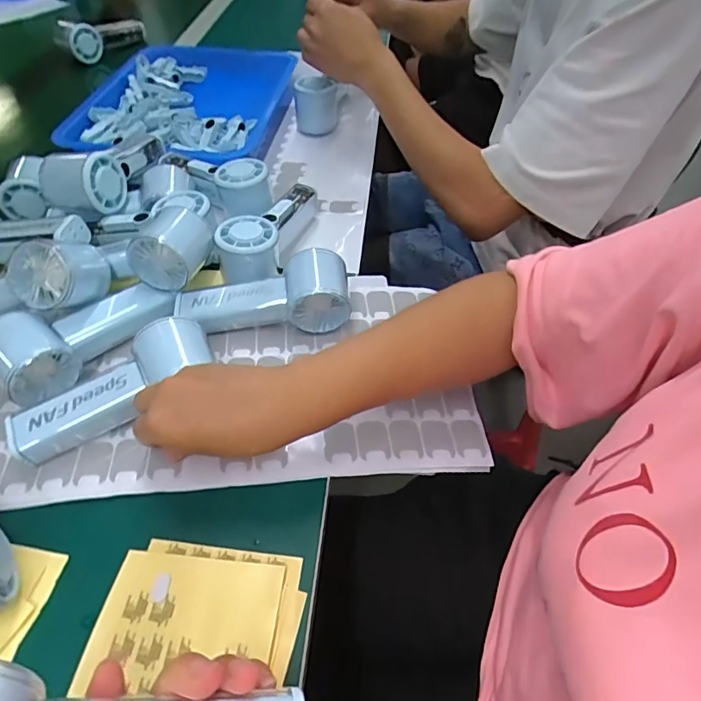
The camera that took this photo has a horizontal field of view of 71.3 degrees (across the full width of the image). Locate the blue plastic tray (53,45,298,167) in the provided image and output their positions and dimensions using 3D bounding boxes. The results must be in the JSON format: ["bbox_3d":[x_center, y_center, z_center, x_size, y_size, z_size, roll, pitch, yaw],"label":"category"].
[{"bbox_3d":[-0.234,-0.371,0.733,0.252,0.050,0.355,6,52,4],"label":"blue plastic tray"}]

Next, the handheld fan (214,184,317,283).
[{"bbox_3d":[-0.083,-0.130,0.506,0.057,0.061,0.146,10,52,7],"label":"handheld fan"}]

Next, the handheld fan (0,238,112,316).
[{"bbox_3d":[-0.285,-0.051,0.415,0.140,0.068,0.062,-18,52,4],"label":"handheld fan"}]

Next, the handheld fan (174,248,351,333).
[{"bbox_3d":[-0.078,-0.047,0.438,0.147,0.063,0.049,-5,52,-4],"label":"handheld fan"}]

